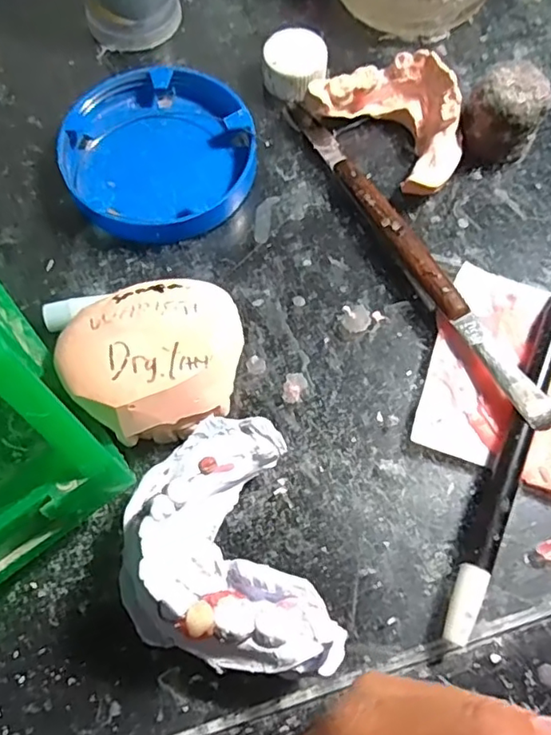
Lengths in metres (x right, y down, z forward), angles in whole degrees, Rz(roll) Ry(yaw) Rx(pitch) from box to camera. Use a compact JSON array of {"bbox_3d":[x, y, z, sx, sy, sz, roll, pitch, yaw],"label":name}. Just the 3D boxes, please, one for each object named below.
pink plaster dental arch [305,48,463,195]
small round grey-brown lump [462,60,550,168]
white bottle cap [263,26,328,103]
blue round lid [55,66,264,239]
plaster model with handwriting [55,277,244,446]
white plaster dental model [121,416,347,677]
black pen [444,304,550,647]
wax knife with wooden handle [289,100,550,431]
[{"bbox_3d":[0.052,-0.105,0.248,0.045,0.026,0.065,-43,75,-14],"label":"pink plaster dental arch"},{"bbox_3d":[0.094,-0.103,0.244,0.030,0.033,0.024,24,72,9],"label":"small round grey-brown lump"},{"bbox_3d":[0.009,-0.134,0.264,0.027,0.018,0.027,0,70,0],"label":"white bottle cap"},{"bbox_3d":[-0.049,-0.091,0.249,0.077,0.015,0.079,0,70,0],"label":"blue round lid"},{"bbox_3d":[-0.042,-0.002,0.207,0.059,0.031,0.053,-7,70,-3],"label":"plaster model with handwriting"},{"bbox_3d":[-0.016,0.056,0.181,0.052,0.040,0.076,-16,71,-6],"label":"white plaster dental model"},{"bbox_3d":[0.081,0.028,0.204,0.009,0.013,0.131,22,71,8],"label":"black pen"},{"bbox_3d":[0.051,-0.049,0.232,0.013,0.014,0.169,-28,72,-10],"label":"wax knife with wooden handle"}]

